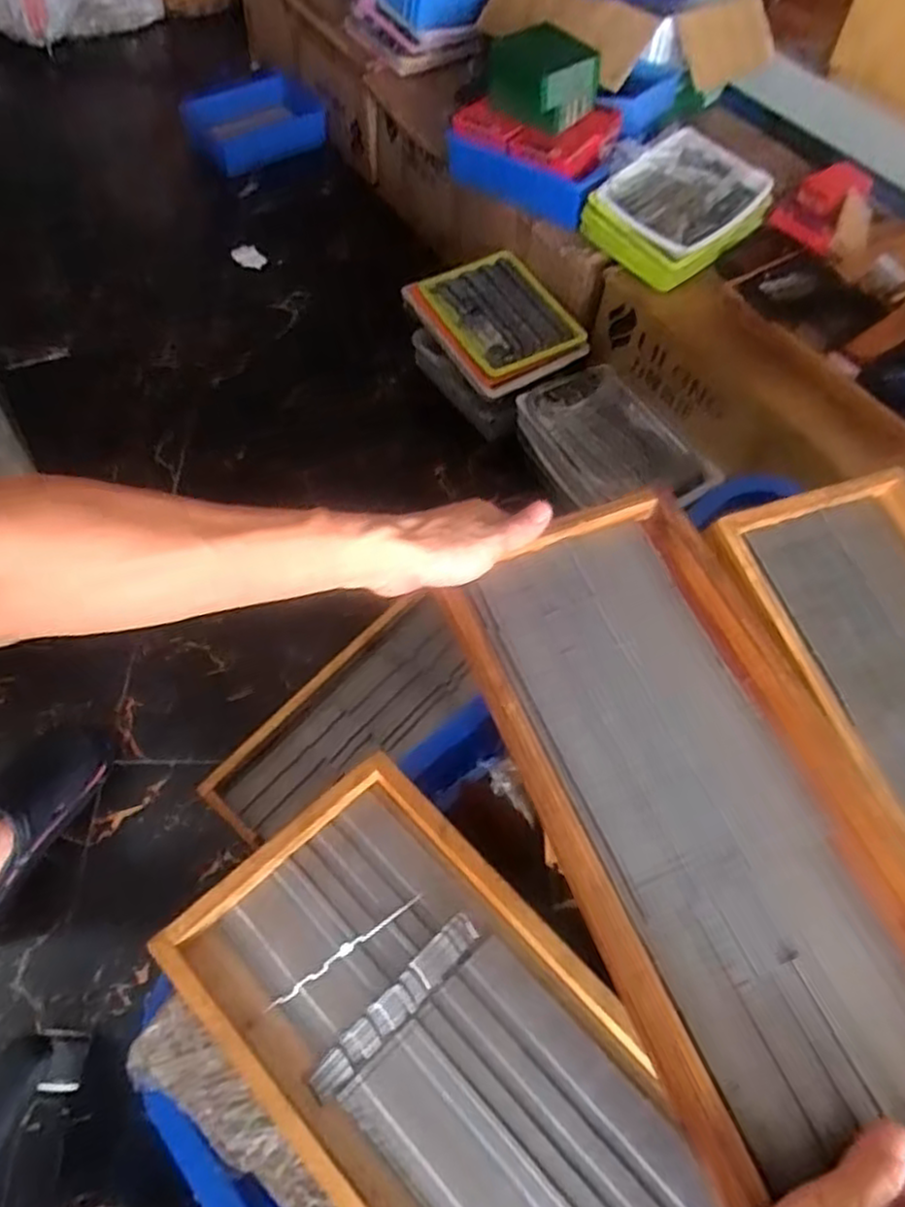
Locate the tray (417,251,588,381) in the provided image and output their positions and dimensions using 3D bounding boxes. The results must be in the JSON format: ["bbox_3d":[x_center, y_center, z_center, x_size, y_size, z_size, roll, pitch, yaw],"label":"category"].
[{"bbox_3d":[0.085,-0.513,1.283,0.187,0.027,0.271,-22,63,-16],"label":"tray"}]

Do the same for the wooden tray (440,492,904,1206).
[{"bbox_3d":[0.157,0.124,0.465,0.202,0.041,0.417,-19,62,-14],"label":"wooden tray"}]

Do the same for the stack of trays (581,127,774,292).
[{"bbox_3d":[0.375,-0.647,1.207,0.280,0.085,0.204,-39,69,-23],"label":"stack of trays"}]

